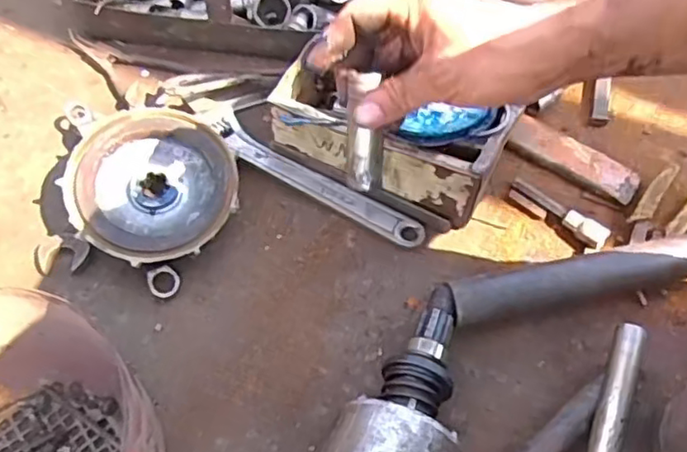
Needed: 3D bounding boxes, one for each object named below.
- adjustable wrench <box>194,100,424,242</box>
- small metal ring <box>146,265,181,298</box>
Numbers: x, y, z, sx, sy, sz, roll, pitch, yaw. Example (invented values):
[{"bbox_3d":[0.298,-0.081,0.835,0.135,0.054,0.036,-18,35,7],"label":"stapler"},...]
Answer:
[{"bbox_3d":[-0.033,-0.049,0.595,0.242,0.026,0.035,30,63,17],"label":"adjustable wrench"},{"bbox_3d":[-0.157,0.048,0.542,0.028,0.007,0.028,1,88,-19],"label":"small metal ring"}]

